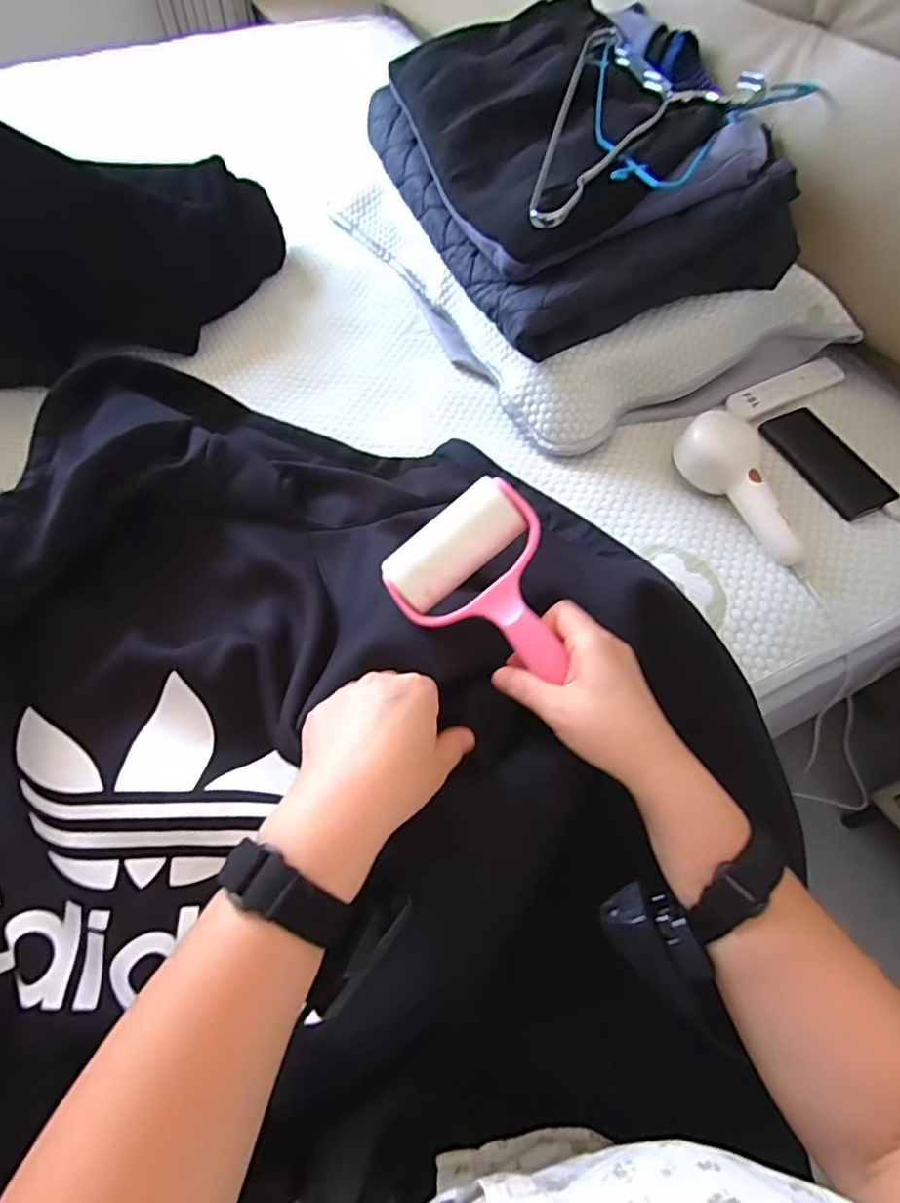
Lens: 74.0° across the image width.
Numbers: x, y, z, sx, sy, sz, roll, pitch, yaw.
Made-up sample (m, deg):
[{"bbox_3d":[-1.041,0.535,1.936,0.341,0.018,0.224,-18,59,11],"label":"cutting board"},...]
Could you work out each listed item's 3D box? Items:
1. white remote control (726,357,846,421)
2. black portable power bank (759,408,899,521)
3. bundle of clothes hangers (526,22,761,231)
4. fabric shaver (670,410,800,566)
[{"bbox_3d":[0.398,-0.253,0.703,0.151,0.014,0.040,-21,59,-14],"label":"white remote control"},{"bbox_3d":[0.411,-0.156,0.655,0.072,0.008,0.152,-20,59,-13],"label":"black portable power bank"},{"bbox_3d":[0.221,-0.526,0.637,0.211,0.052,0.423,13,59,8],"label":"bundle of clothes hangers"},{"bbox_3d":[0.300,-0.121,0.595,0.060,0.070,0.165,-34,63,-21],"label":"fabric shaver"}]

